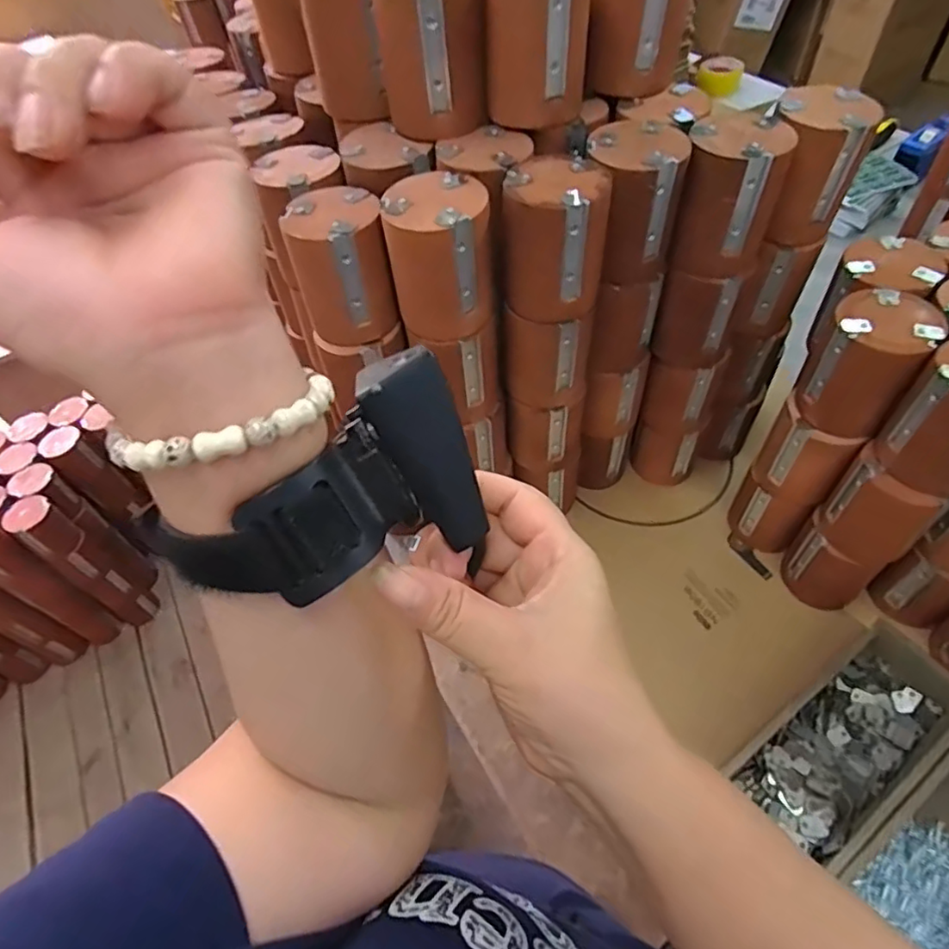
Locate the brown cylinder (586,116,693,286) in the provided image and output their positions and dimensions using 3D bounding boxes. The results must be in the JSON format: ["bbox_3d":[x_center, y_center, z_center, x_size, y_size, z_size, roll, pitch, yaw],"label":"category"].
[{"bbox_3d":[0.129,-0.225,0.491,0.071,0.098,0.083,-8,55,0],"label":"brown cylinder"}]

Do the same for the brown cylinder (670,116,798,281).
[{"bbox_3d":[0.208,-0.227,0.485,0.070,0.104,0.070,10,57,12],"label":"brown cylinder"}]

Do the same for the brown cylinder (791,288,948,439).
[{"bbox_3d":[0.332,-0.094,0.507,0.074,0.103,0.071,27,62,22],"label":"brown cylinder"}]

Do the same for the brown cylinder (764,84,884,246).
[{"bbox_3d":[0.287,-0.271,0.514,0.076,0.100,0.088,-7,55,1],"label":"brown cylinder"}]

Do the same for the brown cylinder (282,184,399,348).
[{"bbox_3d":[-0.109,-0.175,0.499,0.074,0.100,0.086,-15,55,-5],"label":"brown cylinder"}]

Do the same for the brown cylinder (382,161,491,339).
[{"bbox_3d":[-0.026,-0.171,0.469,0.076,0.100,0.078,-9,55,-1],"label":"brown cylinder"}]

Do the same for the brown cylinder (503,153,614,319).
[{"bbox_3d":[0.064,-0.183,0.466,0.076,0.099,0.071,6,56,10],"label":"brown cylinder"}]

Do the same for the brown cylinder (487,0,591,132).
[{"bbox_3d":[0.050,-0.341,0.461,0.074,0.103,0.077,2,55,7],"label":"brown cylinder"}]

